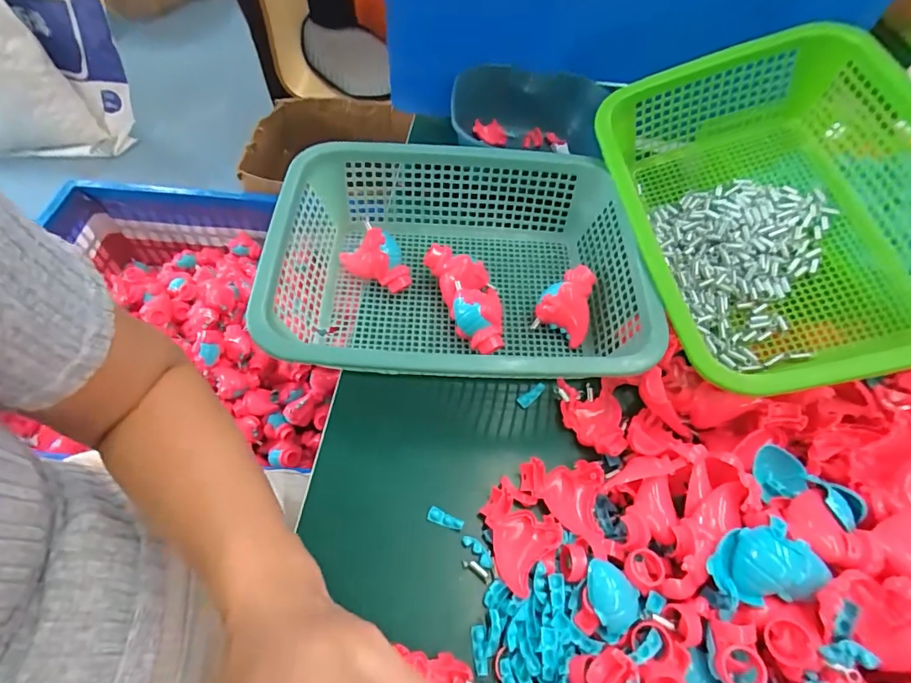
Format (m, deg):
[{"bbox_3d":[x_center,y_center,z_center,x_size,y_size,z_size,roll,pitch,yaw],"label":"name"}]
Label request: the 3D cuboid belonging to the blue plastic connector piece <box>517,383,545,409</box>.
[{"bbox_3d":[0.073,0.052,0.451,0.030,0.011,0.011,-34,64,-24],"label":"blue plastic connector piece"}]

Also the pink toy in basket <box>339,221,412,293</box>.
[{"bbox_3d":[-0.084,-0.085,0.484,0.066,0.044,0.060,-13,58,-13],"label":"pink toy in basket"}]

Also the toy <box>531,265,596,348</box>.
[{"bbox_3d":[0.116,-0.040,0.480,0.056,0.048,0.065,23,57,11],"label":"toy"}]

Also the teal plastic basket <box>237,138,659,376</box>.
[{"bbox_3d":[0.005,-0.067,0.469,0.327,0.107,0.261,2,56,-3],"label":"teal plastic basket"}]

